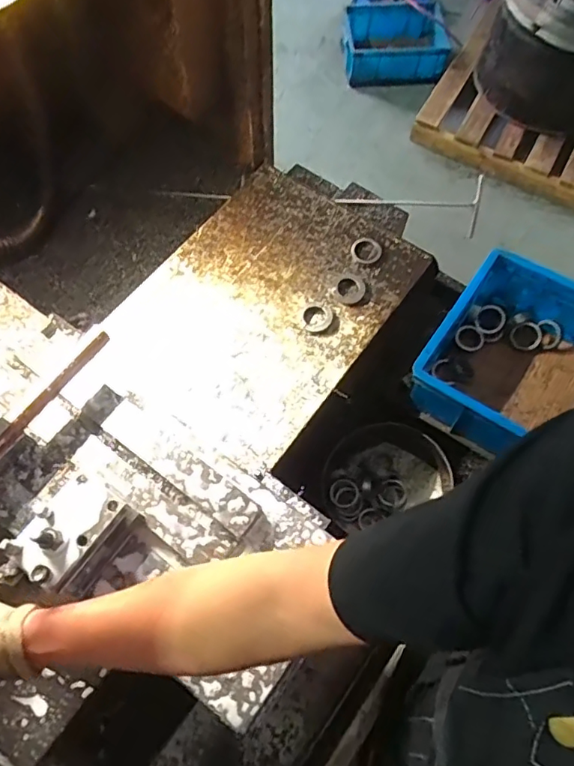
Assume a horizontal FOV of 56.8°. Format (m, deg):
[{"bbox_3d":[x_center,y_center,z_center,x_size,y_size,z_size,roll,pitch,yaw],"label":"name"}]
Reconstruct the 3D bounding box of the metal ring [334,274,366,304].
[{"bbox_3d":[0.090,-0.135,0.763,0.044,0.013,0.047,0,67,-1],"label":"metal ring"}]

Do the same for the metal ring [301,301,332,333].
[{"bbox_3d":[0.040,-0.094,0.753,0.043,0.012,0.046,0,67,-1],"label":"metal ring"}]

